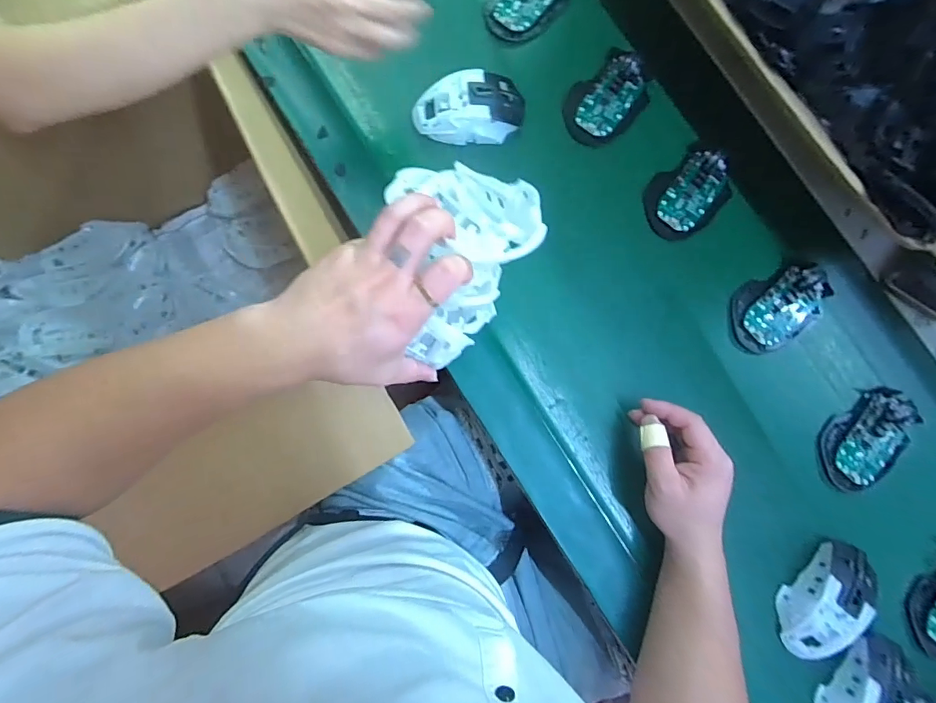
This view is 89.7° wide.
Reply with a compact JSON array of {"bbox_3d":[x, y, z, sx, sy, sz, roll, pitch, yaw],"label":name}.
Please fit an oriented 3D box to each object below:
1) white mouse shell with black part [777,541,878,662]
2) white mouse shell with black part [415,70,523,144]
[{"bbox_3d":[0.346,0.238,0.449,0.116,0.036,0.060,-43,86,-6],"label":"white mouse shell with black part"},{"bbox_3d":[0.001,-0.257,0.504,0.115,0.040,0.064,0,83,-4],"label":"white mouse shell with black part"}]

